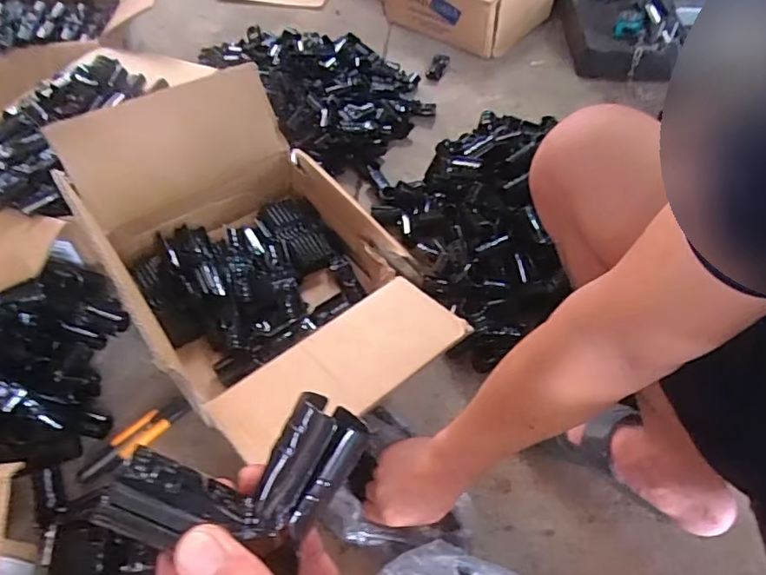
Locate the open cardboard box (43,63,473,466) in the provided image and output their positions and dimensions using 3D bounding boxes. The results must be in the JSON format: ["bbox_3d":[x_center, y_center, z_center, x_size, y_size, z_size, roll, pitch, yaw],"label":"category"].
[{"bbox_3d":[-0.153,-0.036,0.707,0.327,0.233,0.481,-26,57,-19],"label":"open cardboard box"}]

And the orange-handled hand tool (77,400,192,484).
[{"bbox_3d":[-0.326,0.202,0.719,0.039,0.025,0.151,37,61,24],"label":"orange-handled hand tool"}]

